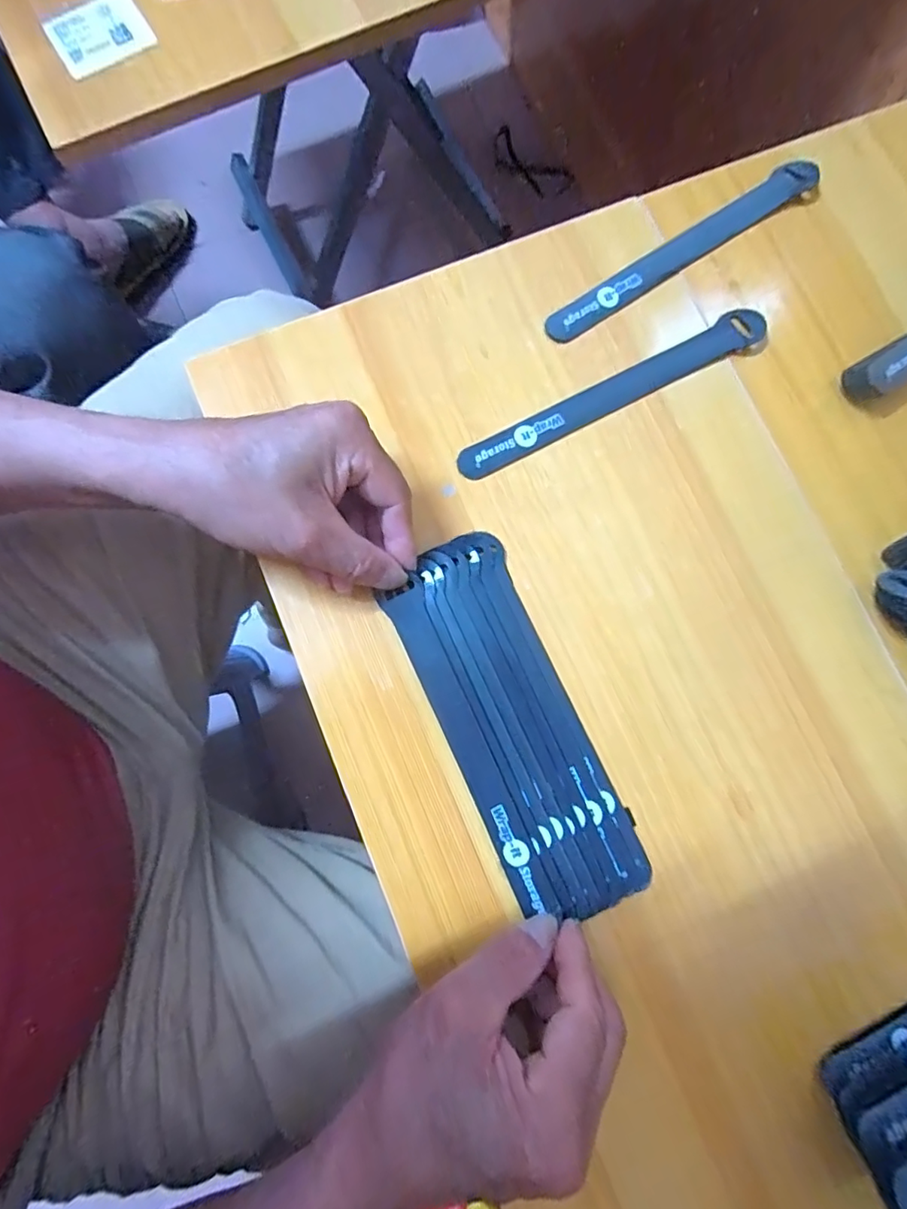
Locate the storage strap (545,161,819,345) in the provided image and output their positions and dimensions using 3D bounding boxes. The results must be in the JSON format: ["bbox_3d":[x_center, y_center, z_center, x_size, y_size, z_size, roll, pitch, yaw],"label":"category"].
[{"bbox_3d":[0.140,-0.217,0.329,0.196,0.010,0.019,-33,81,-6],"label":"storage strap"}]

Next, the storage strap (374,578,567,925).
[{"bbox_3d":[0.007,0.073,0.280,0.020,0.010,0.176,-24,81,-5],"label":"storage strap"}]

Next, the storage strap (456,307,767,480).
[{"bbox_3d":[0.093,-0.124,0.317,0.199,0.009,0.022,-27,80,-5],"label":"storage strap"}]

